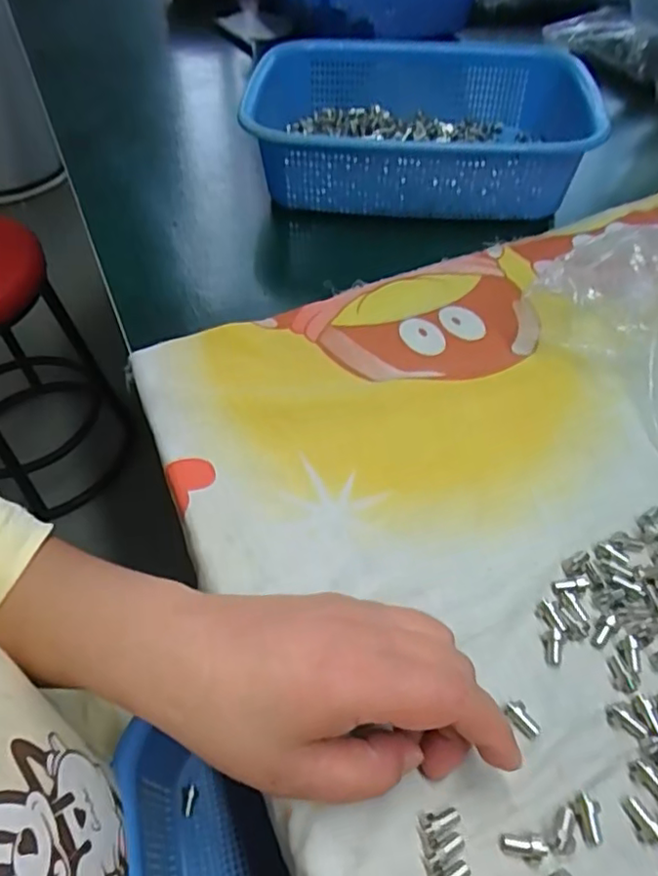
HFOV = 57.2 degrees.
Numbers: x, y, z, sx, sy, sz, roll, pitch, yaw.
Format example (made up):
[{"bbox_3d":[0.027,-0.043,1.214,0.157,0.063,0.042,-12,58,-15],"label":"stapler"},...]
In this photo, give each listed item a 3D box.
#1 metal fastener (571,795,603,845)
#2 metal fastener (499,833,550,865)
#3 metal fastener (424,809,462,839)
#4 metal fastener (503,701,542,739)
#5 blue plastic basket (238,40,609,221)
[{"bbox_3d":[0.099,0.145,0.229,0.008,0.006,0.016,-7,51,-3],"label":"metal fastener"},{"bbox_3d":[0.073,0.152,0.223,0.017,0.006,0.009,2,52,4],"label":"metal fastener"},{"bbox_3d":[0.043,0.146,0.229,0.015,0.004,0.007,-12,50,-27],"label":"metal fastener"},{"bbox_3d":[0.081,0.118,0.251,0.008,0.007,0.016,-28,56,-19],"label":"metal fastener"},{"bbox_3d":[0.074,-0.272,0.524,0.271,0.073,0.210,0,51,3],"label":"blue plastic basket"}]

